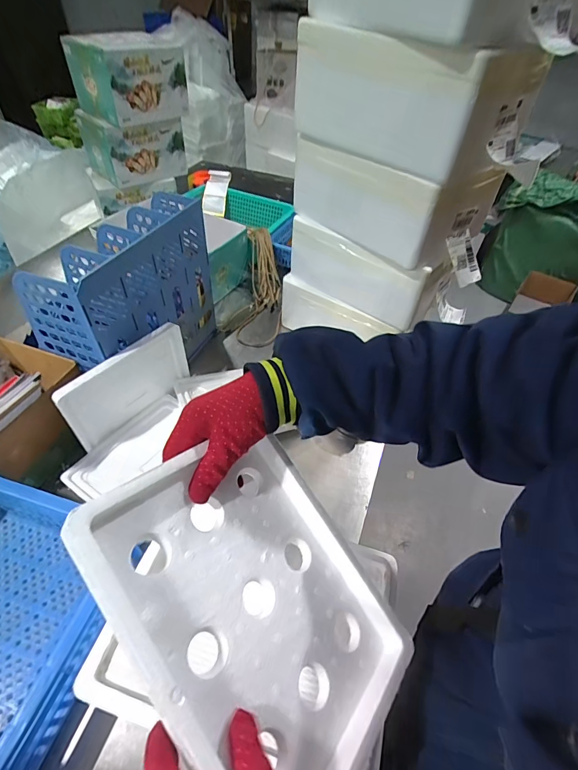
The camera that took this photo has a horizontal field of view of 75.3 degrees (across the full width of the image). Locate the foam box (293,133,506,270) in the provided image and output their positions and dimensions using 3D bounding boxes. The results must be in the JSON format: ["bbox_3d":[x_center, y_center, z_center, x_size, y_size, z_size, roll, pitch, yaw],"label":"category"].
[{"bbox_3d":[0.178,-0.346,0.680,0.222,0.141,0.281,-28,55,-26],"label":"foam box"}]

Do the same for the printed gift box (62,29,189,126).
[{"bbox_3d":[-0.397,-0.772,0.940,0.224,0.163,0.168,-35,58,-29],"label":"printed gift box"}]

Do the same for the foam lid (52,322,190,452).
[{"bbox_3d":[-0.269,-0.001,0.644,0.023,0.135,0.228,33,54,24],"label":"foam lid"}]

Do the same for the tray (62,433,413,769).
[{"bbox_3d":[-0.021,0.171,0.303,0.198,0.025,0.257,-24,76,-49],"label":"tray"}]

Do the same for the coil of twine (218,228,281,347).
[{"bbox_3d":[-0.081,-0.251,1.000,0.144,0.079,0.357,7,69,3],"label":"coil of twine"}]

